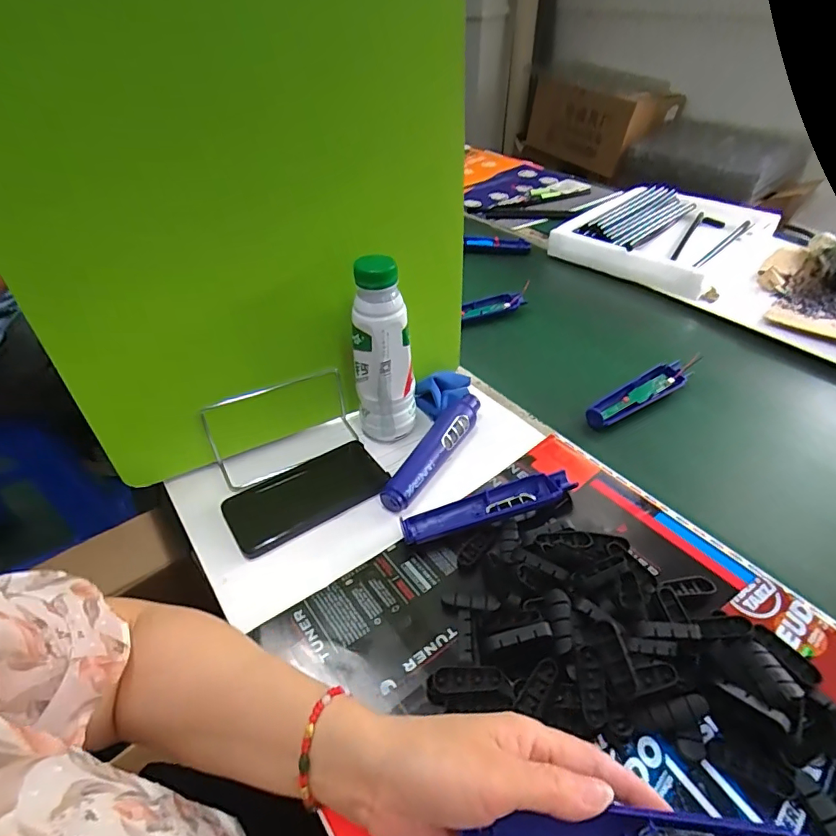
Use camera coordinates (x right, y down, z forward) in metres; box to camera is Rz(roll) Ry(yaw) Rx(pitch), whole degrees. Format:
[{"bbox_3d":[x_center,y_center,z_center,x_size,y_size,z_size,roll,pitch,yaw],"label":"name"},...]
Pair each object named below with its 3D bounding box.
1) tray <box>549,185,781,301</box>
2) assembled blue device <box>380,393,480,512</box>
[{"bbox_3d":[0.481,-0.352,0.944,0.387,0.073,0.307,-31,50,-29],"label":"tray"},{"bbox_3d":[0.021,0.032,0.521,0.027,0.035,0.171,22,47,24],"label":"assembled blue device"}]

